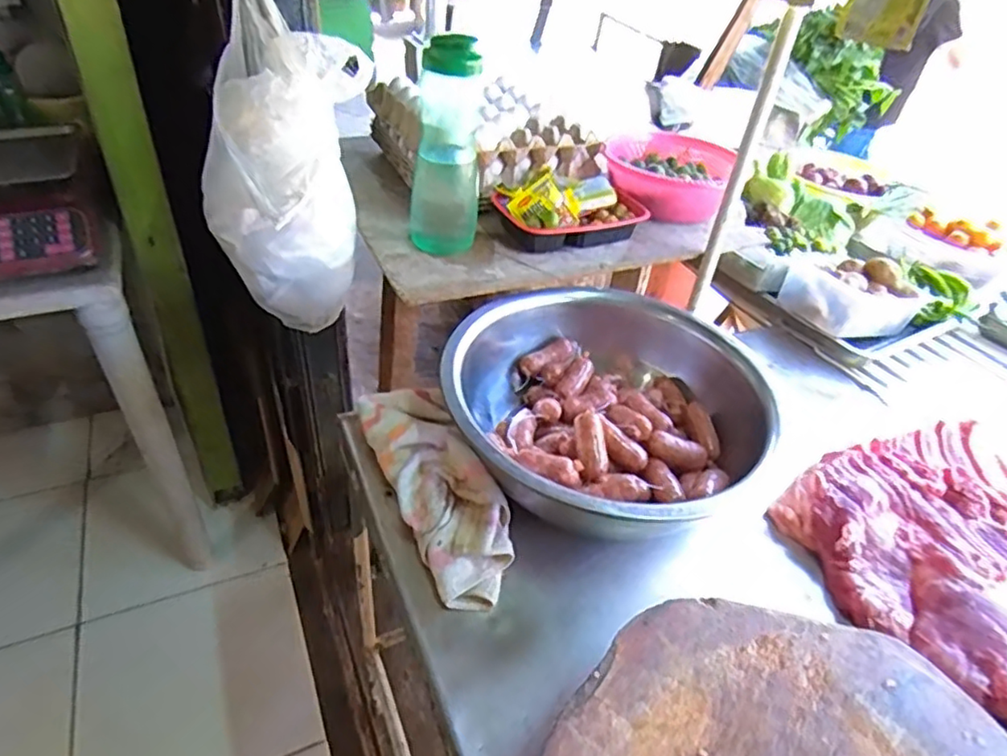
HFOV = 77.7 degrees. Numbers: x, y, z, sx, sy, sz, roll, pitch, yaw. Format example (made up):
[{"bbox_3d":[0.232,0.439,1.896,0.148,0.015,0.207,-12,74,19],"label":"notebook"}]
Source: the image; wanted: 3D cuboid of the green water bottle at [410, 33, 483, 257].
[{"bbox_3d":[-0.076,-0.287,0.792,0.086,0.250,0.072,-2,40,-9],"label":"green water bottle"}]

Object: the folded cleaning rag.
[{"bbox_3d":[-0.073,0.111,0.680,0.104,0.052,0.285,-14,43,-22],"label":"folded cleaning rag"}]

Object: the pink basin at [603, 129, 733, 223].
[{"bbox_3d":[0.272,-0.345,1.045,0.195,0.073,0.230,18,41,14],"label":"pink basin"}]

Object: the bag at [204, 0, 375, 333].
[{"bbox_3d":[-0.274,-0.274,0.792,0.186,0.434,0.212,23,43,20],"label":"bag"}]

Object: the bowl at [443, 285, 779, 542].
[{"bbox_3d":[0.091,0.032,0.719,0.310,0.137,0.331,3,39,-3],"label":"bowl"}]

